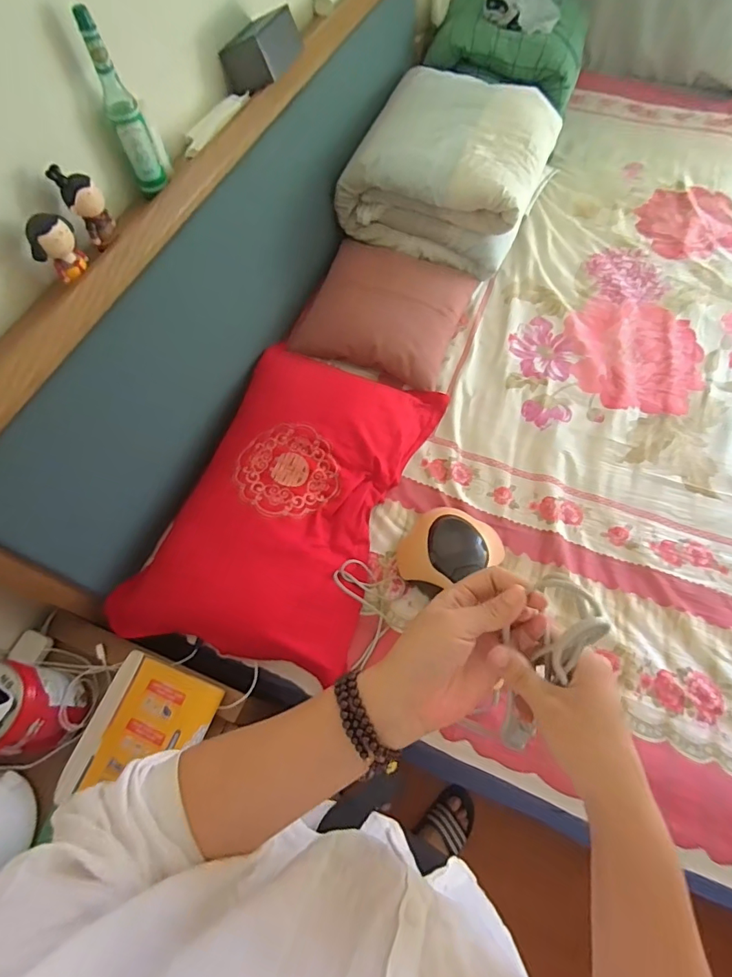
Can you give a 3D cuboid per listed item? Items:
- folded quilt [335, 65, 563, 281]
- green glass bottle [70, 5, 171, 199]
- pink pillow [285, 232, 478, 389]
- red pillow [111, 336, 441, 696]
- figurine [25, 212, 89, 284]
[{"bbox_3d":[0.230,-0.864,1.294,0.455,0.231,0.508,19,64,11],"label":"folded quilt"},{"bbox_3d":[-0.366,-0.572,0.737,0.049,0.219,0.054,-6,62,-2],"label":"green glass bottle"},{"bbox_3d":[0.047,-0.467,1.224,0.384,0.121,0.376,18,64,11],"label":"pink pillow"},{"bbox_3d":[-0.131,0.002,0.992,0.419,0.124,0.695,17,64,10],"label":"red pillow"},{"bbox_3d":[-0.442,-0.344,0.691,0.050,0.075,0.057,3,62,3],"label":"figurine"}]

